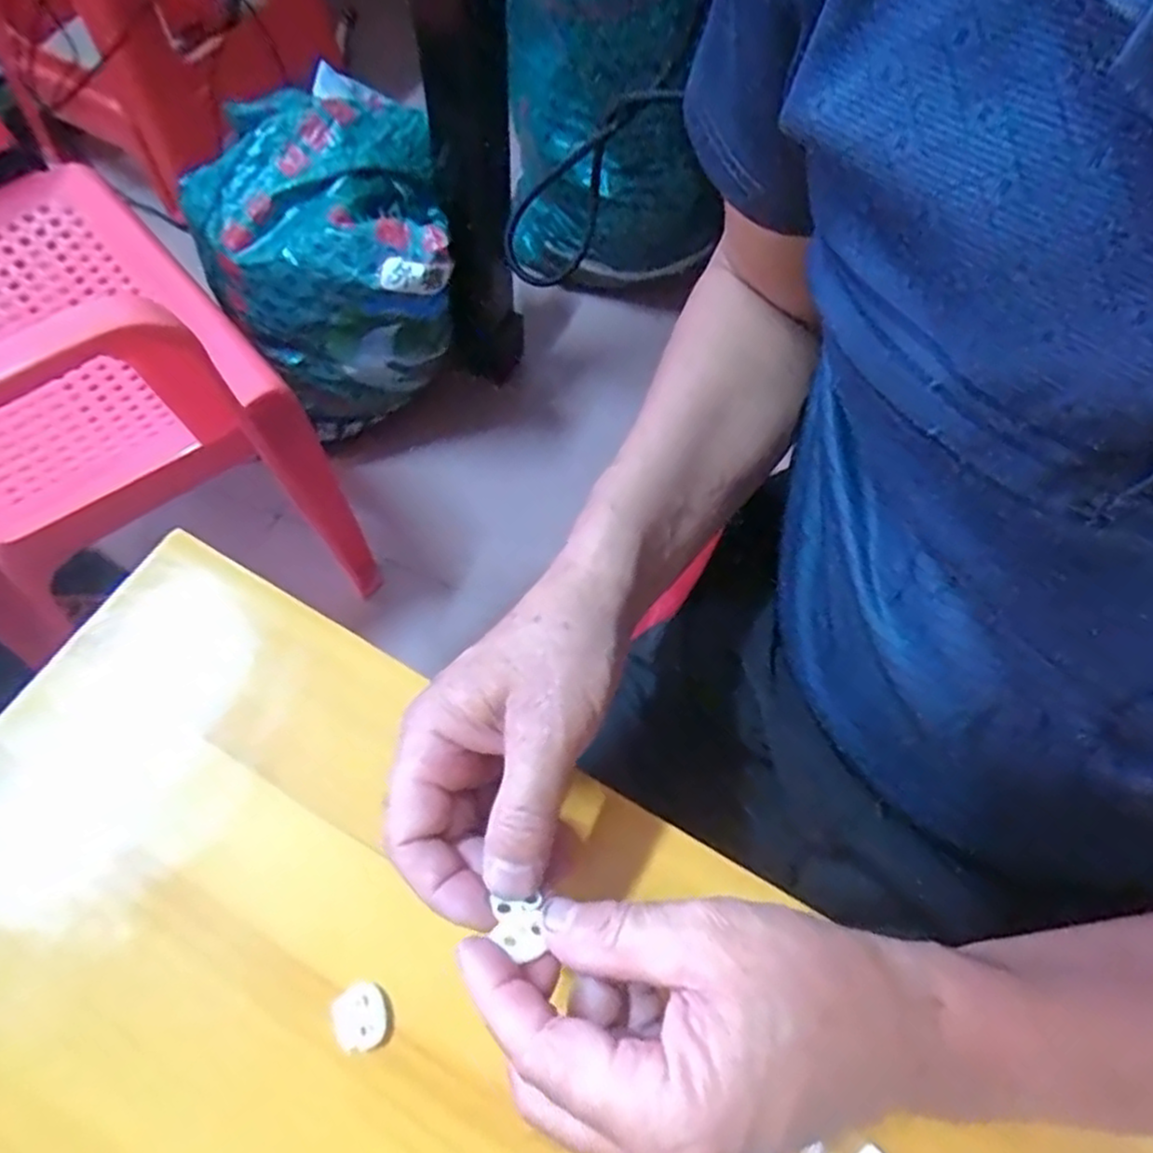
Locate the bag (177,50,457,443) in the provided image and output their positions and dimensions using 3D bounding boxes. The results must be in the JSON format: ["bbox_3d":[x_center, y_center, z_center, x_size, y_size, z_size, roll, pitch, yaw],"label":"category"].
[{"bbox_3d":[-0.275,-0.354,0.843,0.254,0.262,0.261,-15,68,-10],"label":"bag"}]

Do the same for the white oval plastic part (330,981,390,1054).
[{"bbox_3d":[-0.086,0.174,0.289,0.021,0.004,0.023,-14,68,-10],"label":"white oval plastic part"}]

